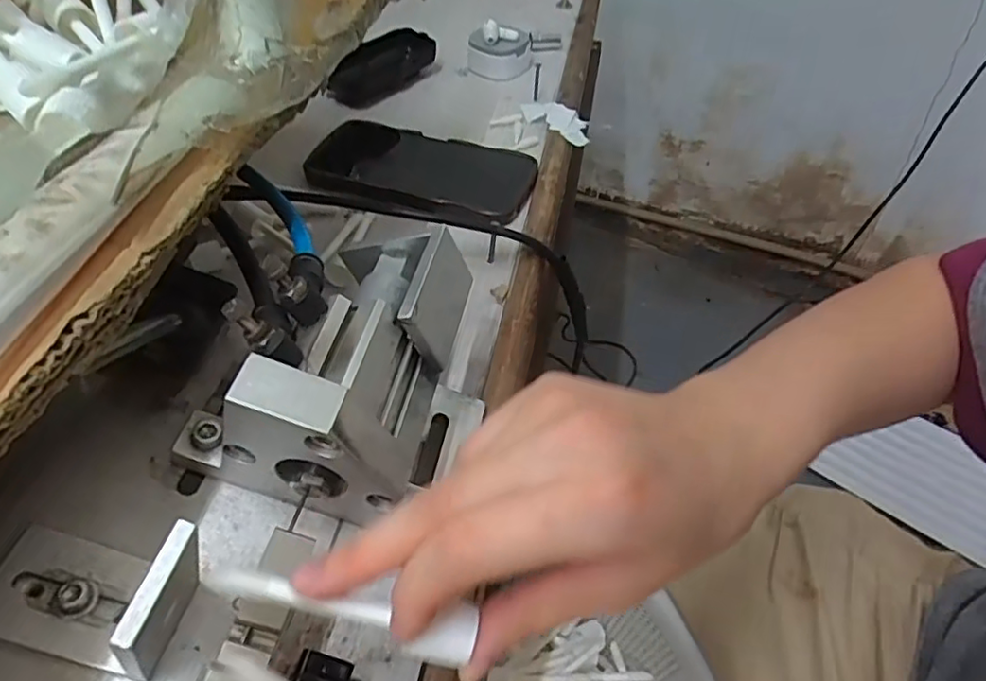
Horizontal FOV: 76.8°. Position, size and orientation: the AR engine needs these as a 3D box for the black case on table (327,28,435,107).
[{"bbox_3d":[-0.101,-0.252,0.570,0.054,0.023,0.104,27,53,19],"label":"black case on table"}]

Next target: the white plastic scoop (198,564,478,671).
[{"bbox_3d":[-0.046,0.080,0.189,0.080,0.014,0.015,16,50,-3],"label":"white plastic scoop"}]

